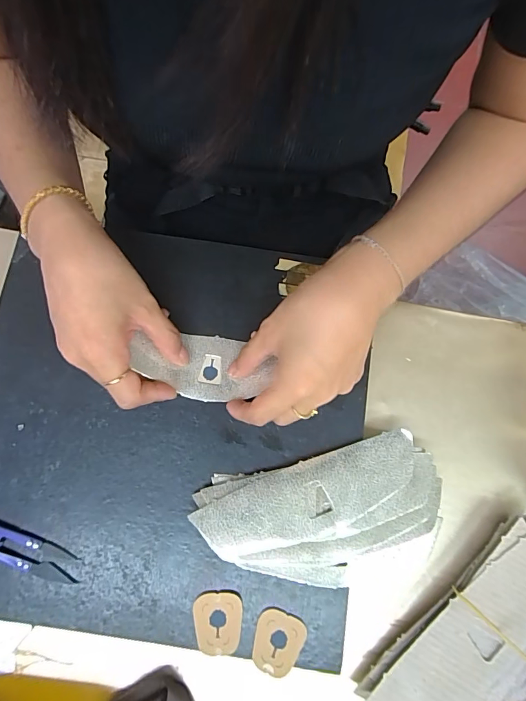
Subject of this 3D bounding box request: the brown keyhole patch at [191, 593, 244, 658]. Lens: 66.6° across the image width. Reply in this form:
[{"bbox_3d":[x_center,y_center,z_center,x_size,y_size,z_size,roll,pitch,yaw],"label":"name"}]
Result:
[{"bbox_3d":[-0.032,0.189,0.278,0.033,0.004,0.037,1,77,-1],"label":"brown keyhole patch"}]

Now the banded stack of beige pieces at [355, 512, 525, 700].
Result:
[{"bbox_3d":[0.157,0.203,0.287,0.187,0.034,0.072,-42,81,-9],"label":"banded stack of beige pieces"}]

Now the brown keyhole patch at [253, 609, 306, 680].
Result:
[{"bbox_3d":[0.010,0.202,0.276,0.033,0.004,0.038,20,78,3],"label":"brown keyhole patch"}]

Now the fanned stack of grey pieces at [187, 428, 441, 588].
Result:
[{"bbox_3d":[0.047,0.125,0.287,0.173,0.020,0.100,-13,78,-4],"label":"fanned stack of grey pieces"}]

